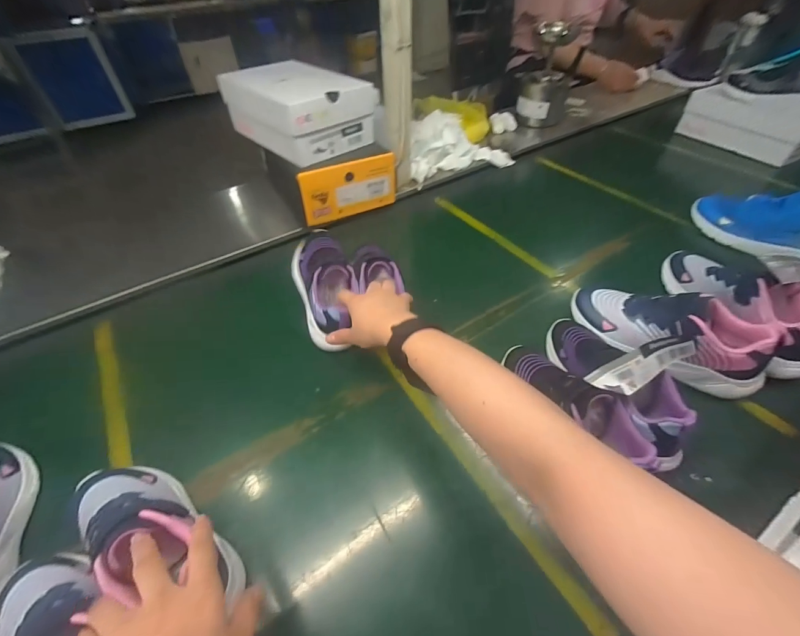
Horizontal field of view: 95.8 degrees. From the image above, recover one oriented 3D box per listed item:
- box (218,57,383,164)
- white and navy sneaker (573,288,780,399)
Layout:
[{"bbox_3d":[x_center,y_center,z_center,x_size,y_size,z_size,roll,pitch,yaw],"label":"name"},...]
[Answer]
[{"bbox_3d":[-0.209,-0.433,0.745,0.191,0.113,0.277,-34,54,-26],"label":"box"},{"bbox_3d":[0.368,0.010,0.500,0.233,0.088,0.104,24,53,23],"label":"white and navy sneaker"}]

